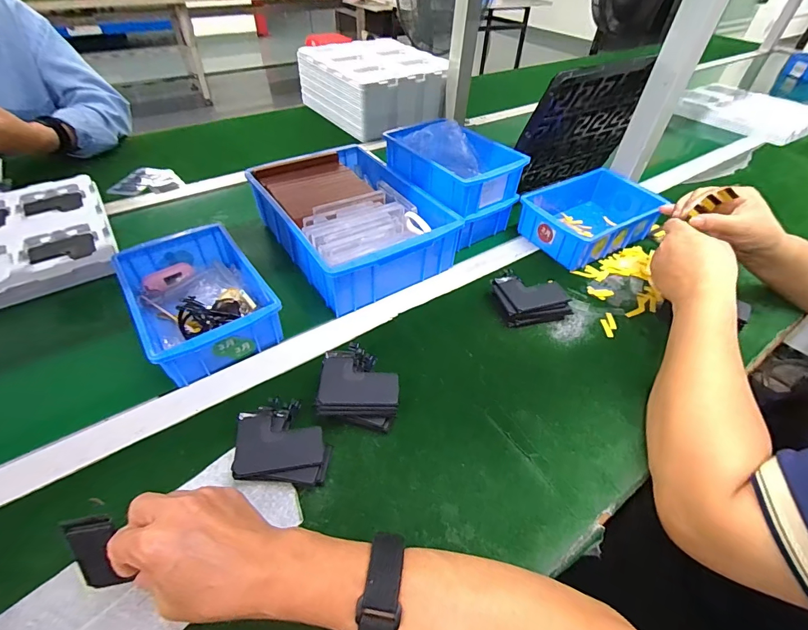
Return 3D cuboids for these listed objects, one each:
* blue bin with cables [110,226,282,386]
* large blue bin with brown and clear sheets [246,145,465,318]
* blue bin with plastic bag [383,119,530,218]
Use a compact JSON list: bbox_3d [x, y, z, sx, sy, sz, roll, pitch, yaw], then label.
[{"bbox_3d":[-0.243,-0.022,0.461,0.130,0.058,0.199,-27,53,-26],"label":"blue bin with cables"},{"bbox_3d":[-0.075,-0.143,0.572,0.208,0.079,0.286,-25,52,-25],"label":"large blue bin with brown and clear sheets"},{"bbox_3d":[0.071,-0.239,0.593,0.132,0.065,0.191,-27,53,-26],"label":"blue bin with plastic bag"}]

